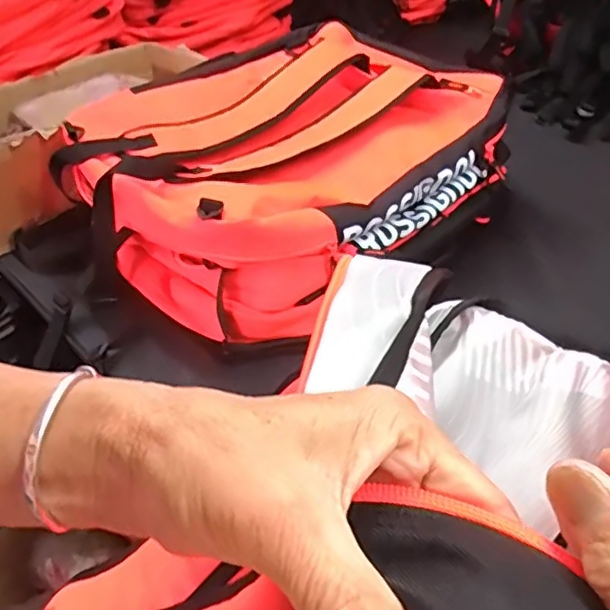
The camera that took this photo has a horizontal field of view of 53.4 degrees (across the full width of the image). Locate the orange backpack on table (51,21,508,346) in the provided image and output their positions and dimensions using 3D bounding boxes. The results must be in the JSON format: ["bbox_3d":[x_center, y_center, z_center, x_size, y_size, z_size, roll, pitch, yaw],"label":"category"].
[{"bbox_3d":[-0.036,-0.183,0.783,0.498,0.150,0.407,-33,49,-31],"label":"orange backpack on table"}]

